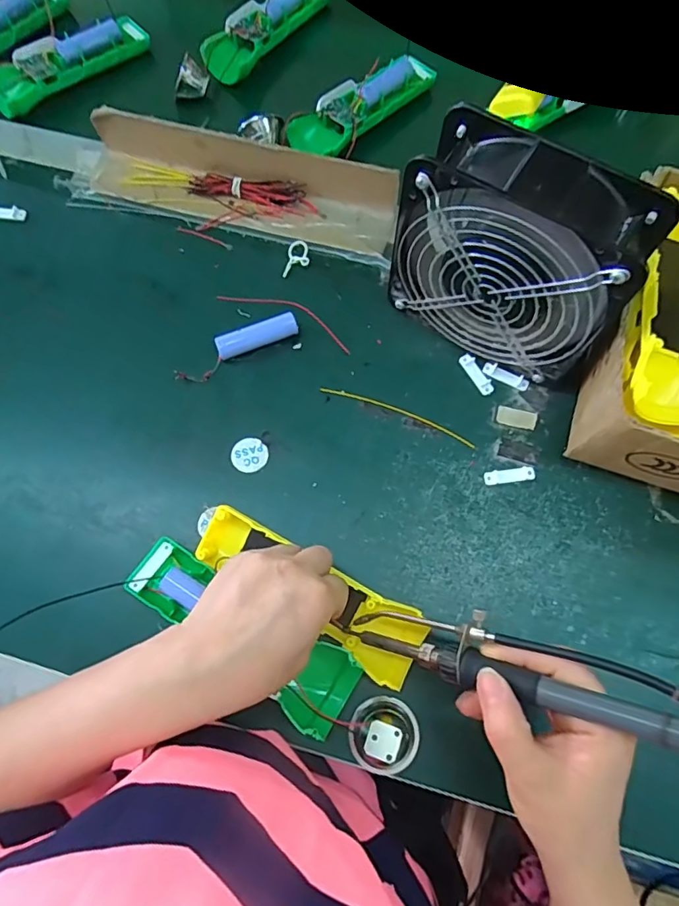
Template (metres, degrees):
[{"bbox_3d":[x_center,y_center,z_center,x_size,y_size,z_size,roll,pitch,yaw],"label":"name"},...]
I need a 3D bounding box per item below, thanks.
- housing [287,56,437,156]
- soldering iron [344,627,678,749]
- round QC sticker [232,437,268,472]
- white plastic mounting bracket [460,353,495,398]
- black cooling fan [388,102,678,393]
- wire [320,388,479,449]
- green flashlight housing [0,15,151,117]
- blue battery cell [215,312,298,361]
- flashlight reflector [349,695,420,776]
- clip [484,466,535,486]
[{"bbox_3d":[0.024,-0.337,0.498,0.054,0.024,0.160,41,76,13],"label":"housing"},{"bbox_3d":[0.089,0.119,0.267,0.215,0.021,0.016,4,67,38],"label":"soldering iron"},{"bbox_3d":[-0.068,0.002,0.394,0.026,0.004,0.027,1,76,-5],"label":"round QC sticker"},{"bbox_3d":[0.110,-0.063,0.412,0.013,0.004,0.038,-29,73,-9],"label":"white plastic mounting bracket"},{"bbox_3d":[0.121,-0.127,0.358,0.160,0.153,0.062,32,75,11],"label":"black cooling fan"},{"bbox_3d":[0.046,-0.031,0.403,0.127,0.004,0.009,21,73,8],"label":"wire"},{"bbox_3d":[-0.270,-0.394,0.515,0.168,0.020,0.056,-32,74,-10],"label":"green flashlight housing"},{"bbox_3d":[-0.066,-0.093,0.415,0.065,0.019,0.016,-21,72,-6],"label":"blue battery cell"},{"bbox_3d":[0.029,0.178,0.322,0.043,0.021,0.043,0,71,1],"label":"flashlight reflector"},{"bbox_3d":[0.127,0.017,0.385,0.038,0.004,0.010,-7,71,-2],"label":"clip"}]

